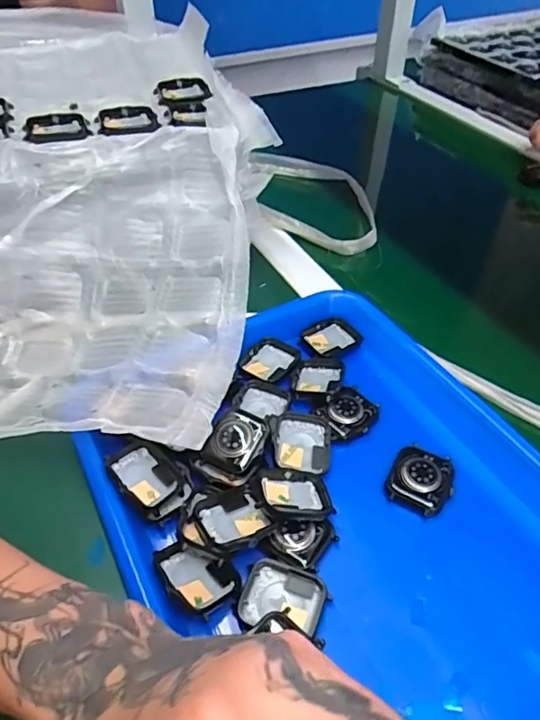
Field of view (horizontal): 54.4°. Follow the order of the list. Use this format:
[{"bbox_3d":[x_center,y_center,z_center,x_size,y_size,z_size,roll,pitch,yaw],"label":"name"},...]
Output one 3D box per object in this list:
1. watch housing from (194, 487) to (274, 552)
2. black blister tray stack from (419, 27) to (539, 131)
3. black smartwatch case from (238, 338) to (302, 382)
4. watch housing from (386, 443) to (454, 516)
[{"bbox_3d":[-0.022,0.093,0.307,0.038,0.016,0.038,-17,46,-15],"label":"watch housing"},{"bbox_3d":[0.419,-0.449,0.844,0.239,0.096,0.294,-22,48,-20],"label":"black blister tray stack"},{"bbox_3d":[0.001,0.004,0.416,0.037,0.016,0.042,28,52,27],"label":"black smartwatch case"},{"bbox_3d":[0.096,0.075,0.335,0.038,0.010,0.042,20,48,21],"label":"watch housing"}]

